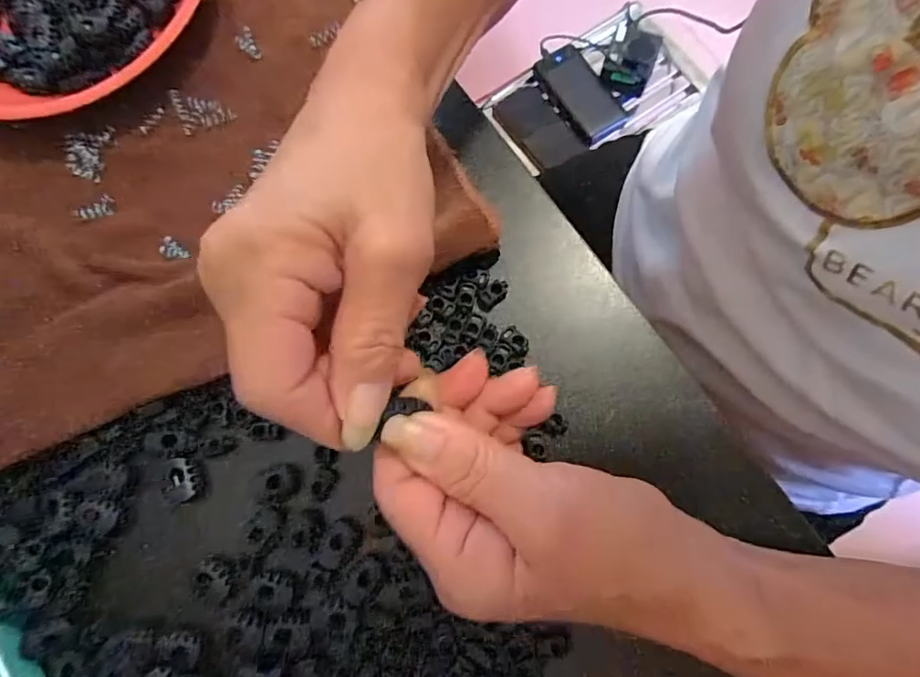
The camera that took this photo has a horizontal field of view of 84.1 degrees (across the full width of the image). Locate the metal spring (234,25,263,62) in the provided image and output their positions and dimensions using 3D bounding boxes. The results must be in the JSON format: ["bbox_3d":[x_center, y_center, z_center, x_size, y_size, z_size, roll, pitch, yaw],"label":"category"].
[{"bbox_3d":[-0.128,-0.177,0.305,0.011,0.004,0.021,-27,78,-5],"label":"metal spring"}]

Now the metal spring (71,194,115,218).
[{"bbox_3d":[-0.207,-0.075,0.286,0.023,0.004,0.013,-11,77,-1],"label":"metal spring"}]

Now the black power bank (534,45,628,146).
[{"bbox_3d":[0.184,-0.379,0.785,0.079,0.014,0.152,-33,78,-4],"label":"black power bank"}]

